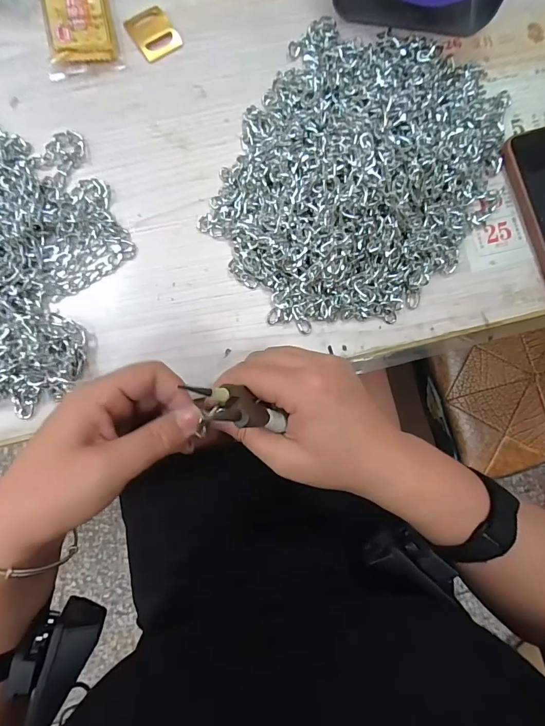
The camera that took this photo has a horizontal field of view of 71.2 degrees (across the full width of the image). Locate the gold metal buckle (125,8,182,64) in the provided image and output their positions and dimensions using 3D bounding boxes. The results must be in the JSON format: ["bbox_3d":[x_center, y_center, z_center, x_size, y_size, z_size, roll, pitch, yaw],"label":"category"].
[{"bbox_3d":[-0.110,-0.306,0.352,0.038,0.004,0.046,-35,88,-5],"label":"gold metal buckle"}]

